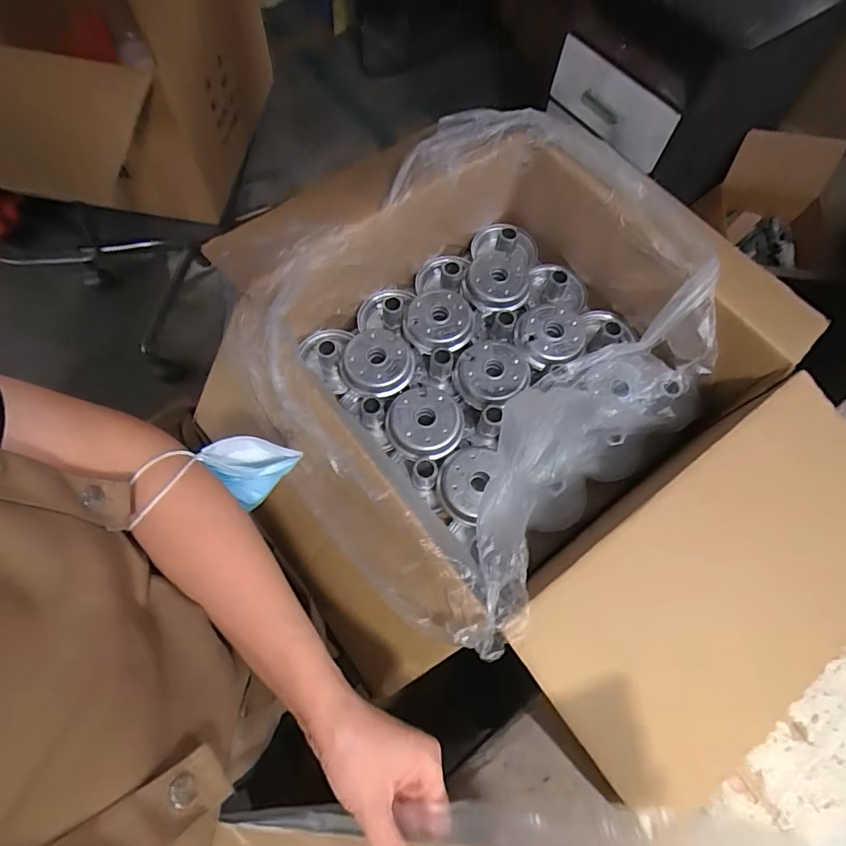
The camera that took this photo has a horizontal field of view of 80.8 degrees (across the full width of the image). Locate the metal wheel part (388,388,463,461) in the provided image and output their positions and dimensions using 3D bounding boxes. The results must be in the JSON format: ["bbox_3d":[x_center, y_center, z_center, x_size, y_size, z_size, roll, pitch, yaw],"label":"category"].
[{"bbox_3d":[0.004,-0.001,0.576,0.085,0.029,0.090,1,67,-1],"label":"metal wheel part"}]

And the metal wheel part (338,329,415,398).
[{"bbox_3d":[-0.056,-0.076,0.602,0.087,0.034,0.089,1,67,-1],"label":"metal wheel part"}]

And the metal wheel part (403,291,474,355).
[{"bbox_3d":[0.023,-0.130,0.623,0.077,0.032,0.087,42,72,14],"label":"metal wheel part"}]

